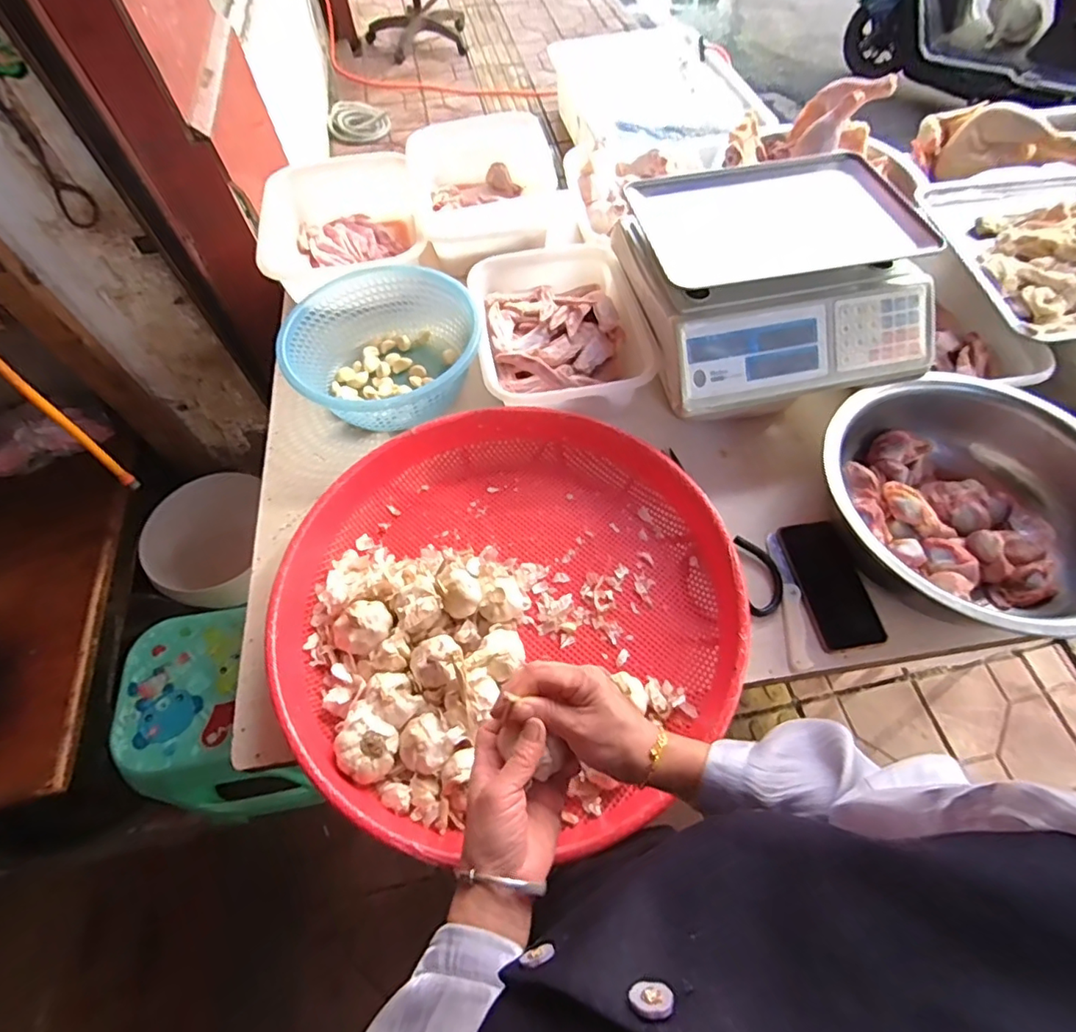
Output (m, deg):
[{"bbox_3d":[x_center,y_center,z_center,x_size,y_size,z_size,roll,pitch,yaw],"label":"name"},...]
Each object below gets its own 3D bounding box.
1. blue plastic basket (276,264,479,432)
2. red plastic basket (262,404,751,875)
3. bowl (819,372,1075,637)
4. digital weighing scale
[{"bbox_3d":[-0.222,-0.244,0.805,0.260,0.092,0.248,-1,59,2],"label":"blue plastic basket"},{"bbox_3d":[-0.033,0.094,0.627,0.491,0.067,0.490,-1,59,2],"label":"red plastic basket"},{"bbox_3d":[0.502,-0.009,0.653,0.325,0.106,0.325,-1,59,2],"label":"bowl"},{"bbox_3d":[0.302,-0.322,0.723,0.333,0.113,0.341,-12,60,-4],"label":"digital weighing scale"}]

